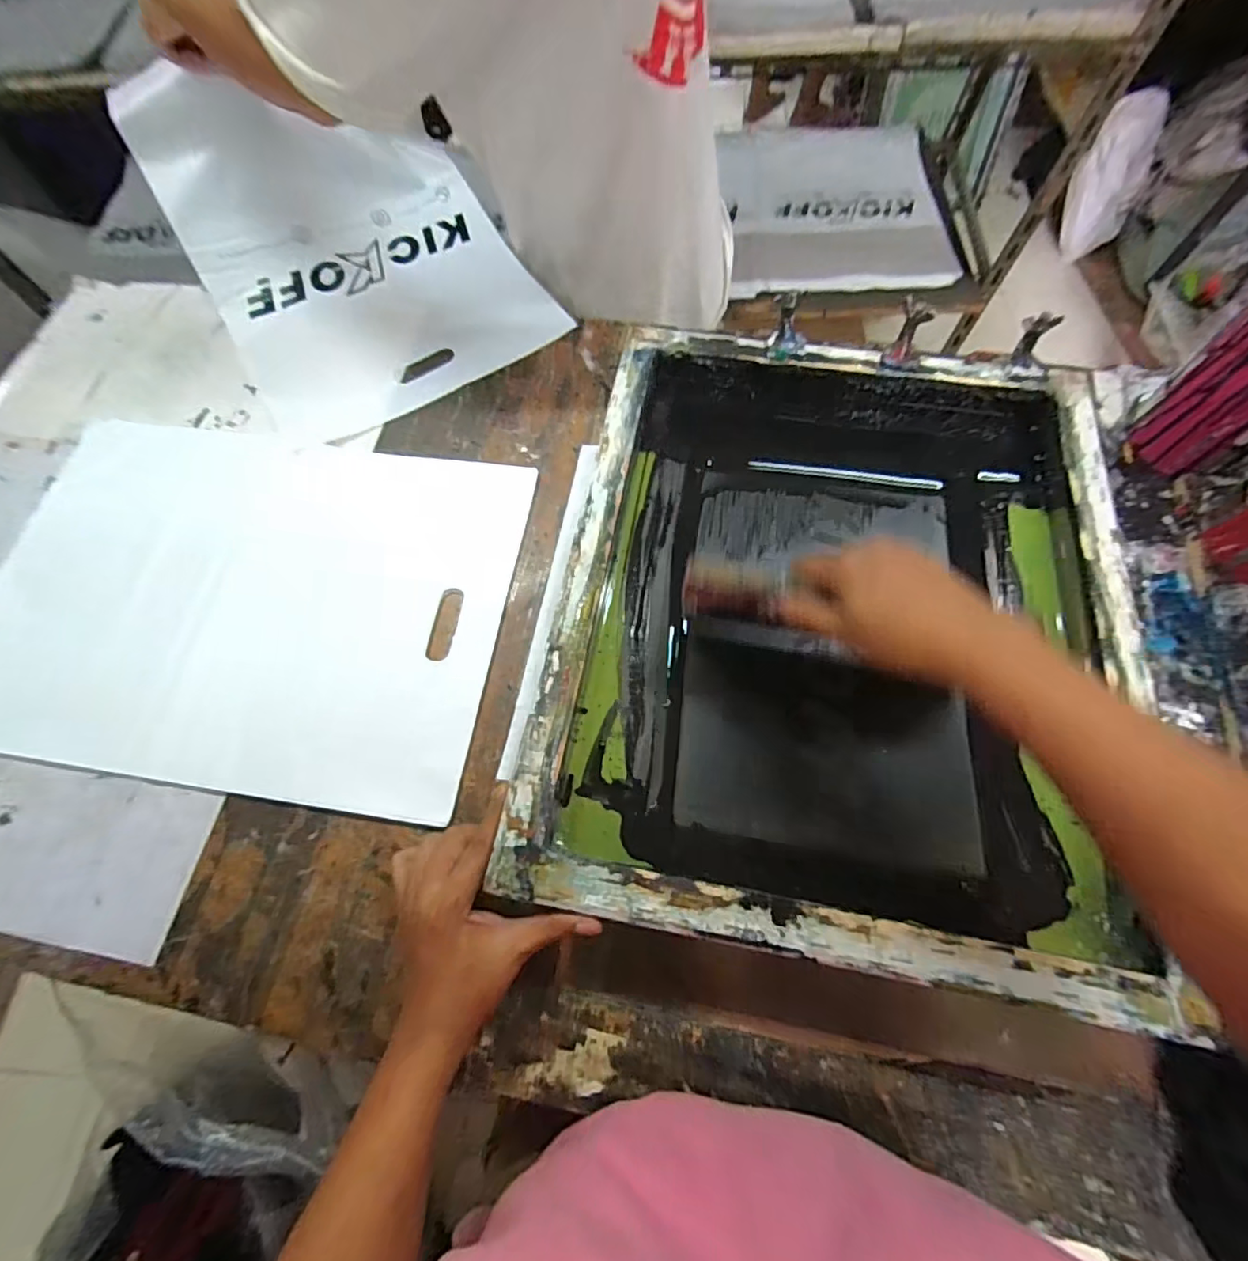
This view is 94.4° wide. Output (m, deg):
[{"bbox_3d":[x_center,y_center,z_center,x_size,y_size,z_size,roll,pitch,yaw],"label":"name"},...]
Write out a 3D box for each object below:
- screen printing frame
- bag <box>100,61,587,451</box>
[{"bbox_3d":[0.179,-0.024,0.504,0.447,0.066,0.548,9,64,6],"label":"screen printing frame"},{"bbox_3d":[-0.303,-0.447,0.654,0.353,0.134,0.355,-29,70,-11],"label":"bag"}]

